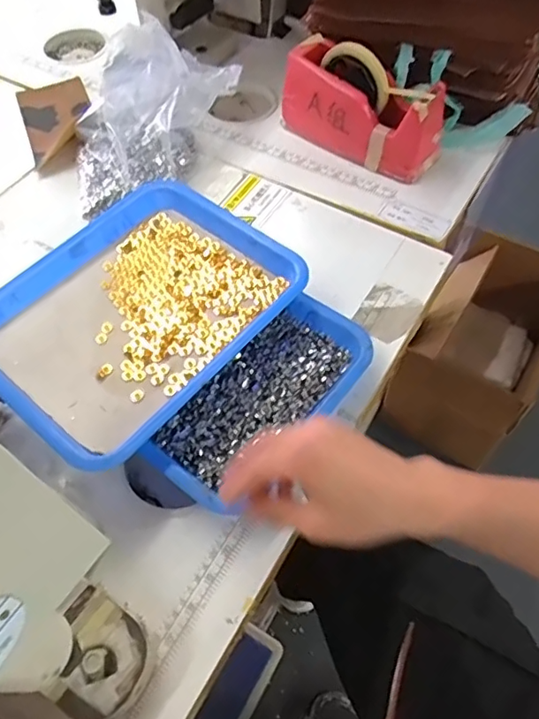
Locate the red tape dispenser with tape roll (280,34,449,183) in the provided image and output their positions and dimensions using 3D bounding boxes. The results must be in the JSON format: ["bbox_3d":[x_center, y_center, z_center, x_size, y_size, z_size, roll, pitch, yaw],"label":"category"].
[{"bbox_3d":[0.116,-0.312,0.676,0.204,0.113,0.085,31,63,20],"label":"red tape dispenser with tape roll"}]

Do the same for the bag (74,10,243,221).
[{"bbox_3d":[-0.138,-0.297,0.642,0.237,0.150,0.116,-24,60,-14],"label":"bag"}]

